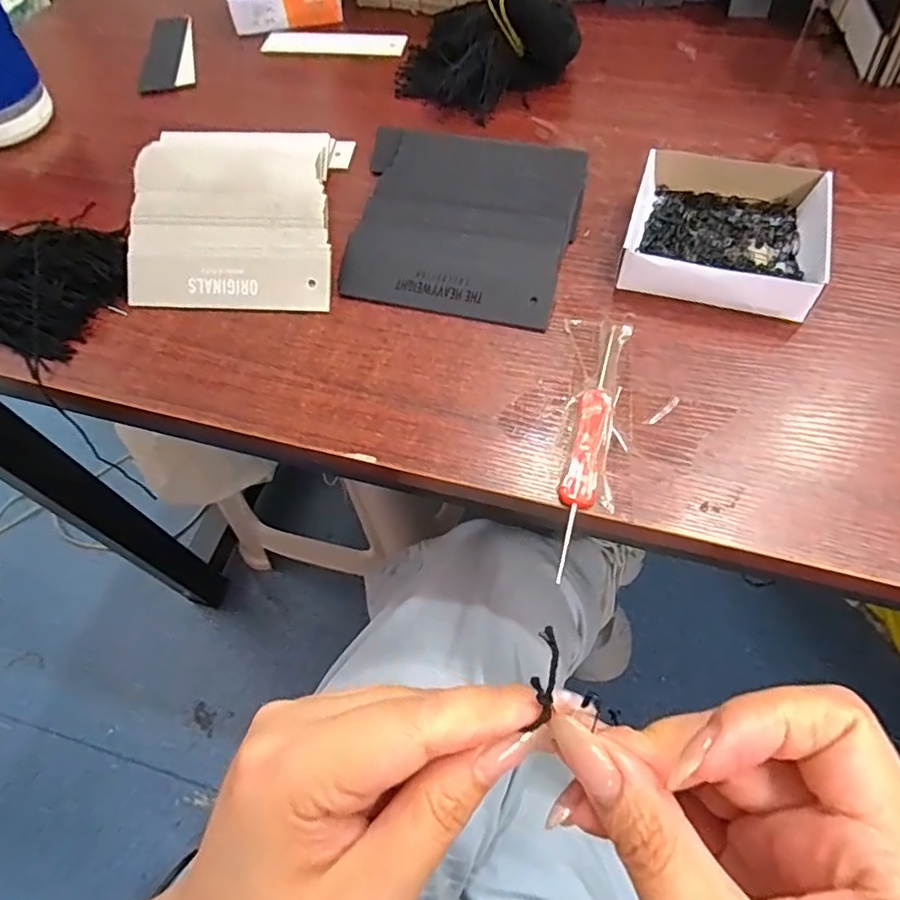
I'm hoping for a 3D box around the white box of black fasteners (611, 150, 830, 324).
[{"bbox_3d":[0.162,-0.128,0.349,0.108,0.025,0.107,15,61,14],"label":"white box of black fasteners"}]

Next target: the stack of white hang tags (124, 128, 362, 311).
[{"bbox_3d":[-0.139,-0.154,0.383,0.131,0.030,0.158,-4,58,2],"label":"stack of white hang tags"}]

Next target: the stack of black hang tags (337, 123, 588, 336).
[{"bbox_3d":[0.005,-0.145,0.368,0.139,0.032,0.132,13,60,13],"label":"stack of black hang tags"}]

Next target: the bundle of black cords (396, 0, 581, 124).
[{"bbox_3d":[0.018,-0.308,0.453,0.143,0.065,0.086,14,60,13],"label":"bundle of black cords"}]

